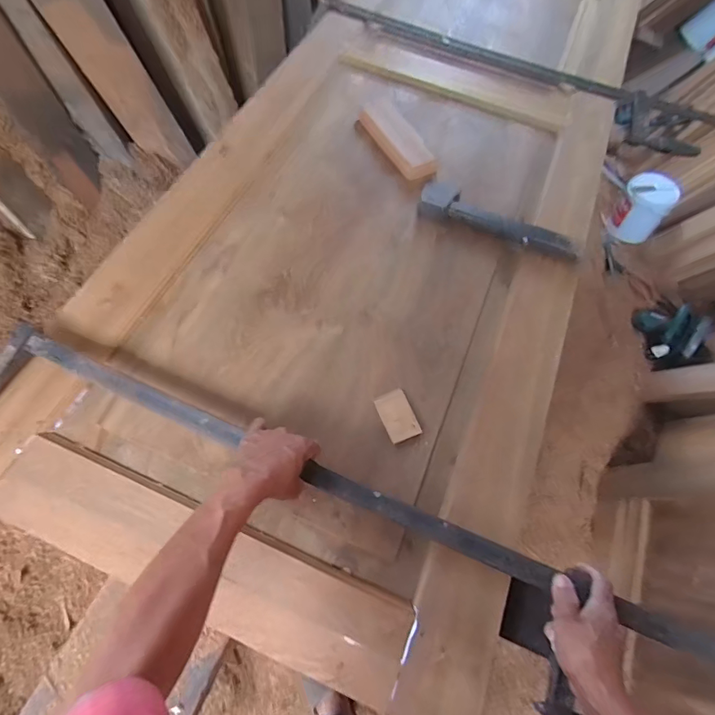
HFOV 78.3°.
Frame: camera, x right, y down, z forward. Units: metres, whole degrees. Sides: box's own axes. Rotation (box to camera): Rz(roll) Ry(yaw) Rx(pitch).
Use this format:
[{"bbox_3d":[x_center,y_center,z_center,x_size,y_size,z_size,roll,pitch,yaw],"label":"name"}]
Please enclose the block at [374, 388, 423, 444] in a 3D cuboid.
[{"bbox_3d":[0.064,0.090,0.690,0.050,0.010,0.079,-21,67,-12],"label":"block"}]

